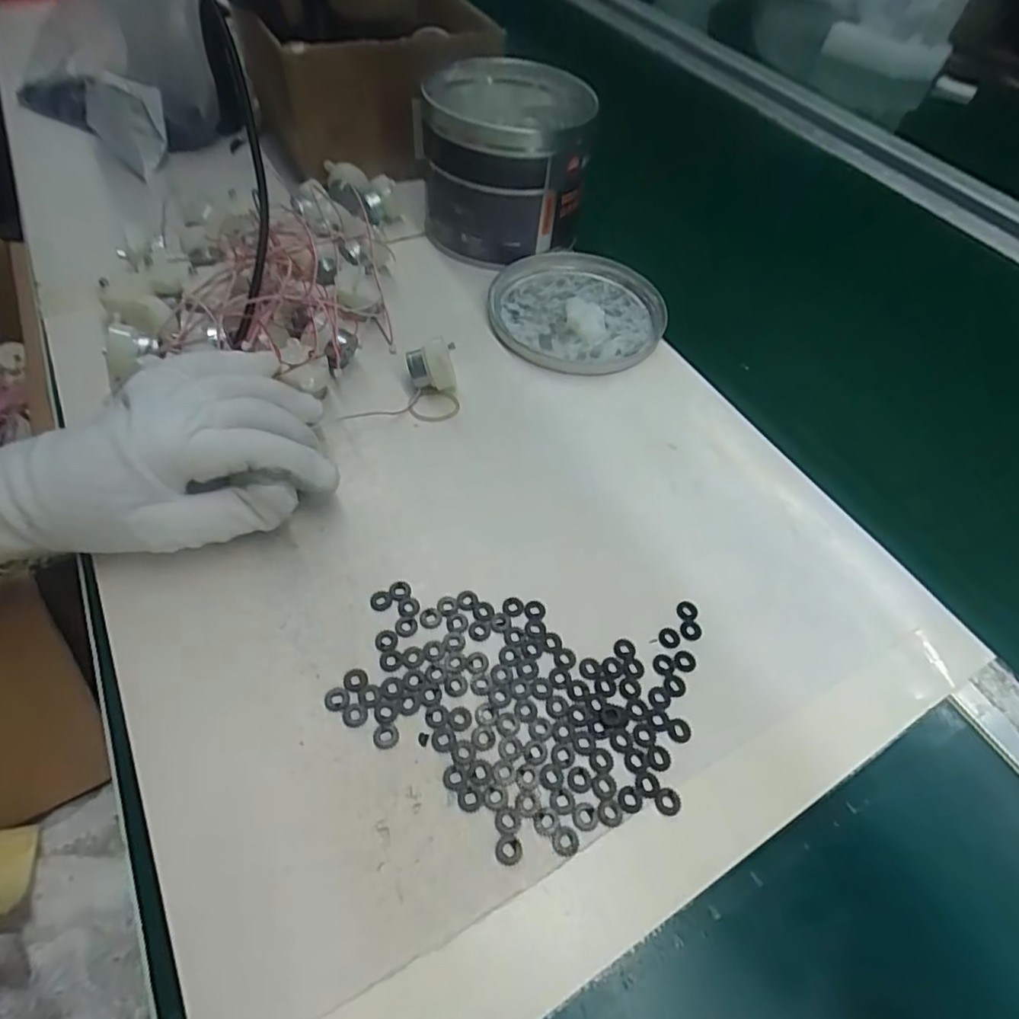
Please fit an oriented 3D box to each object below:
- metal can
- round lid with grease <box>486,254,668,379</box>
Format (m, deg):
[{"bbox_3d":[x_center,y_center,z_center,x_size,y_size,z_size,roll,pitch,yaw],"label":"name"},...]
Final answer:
[{"bbox_3d":[-0.010,-0.282,0.474,0.115,0.105,0.150,-8,55,-12],"label":"metal can"},{"bbox_3d":[0.052,-0.153,0.443,0.129,0.013,0.141,3,53,-4],"label":"round lid with grease"}]

